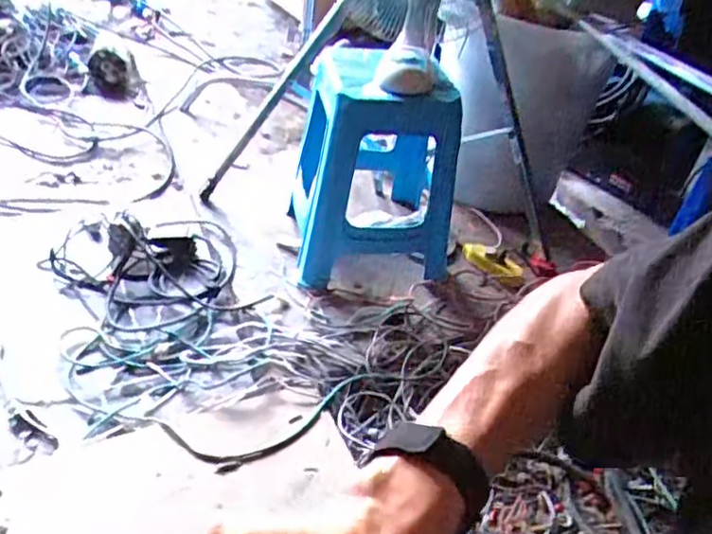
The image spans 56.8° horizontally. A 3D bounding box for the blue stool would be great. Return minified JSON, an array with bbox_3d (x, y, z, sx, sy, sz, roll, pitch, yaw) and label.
[{"bbox_3d":[0.062,-0.266,1.517,0.381,0.480,0.402,8,40,-2],"label":"blue stool"}]

